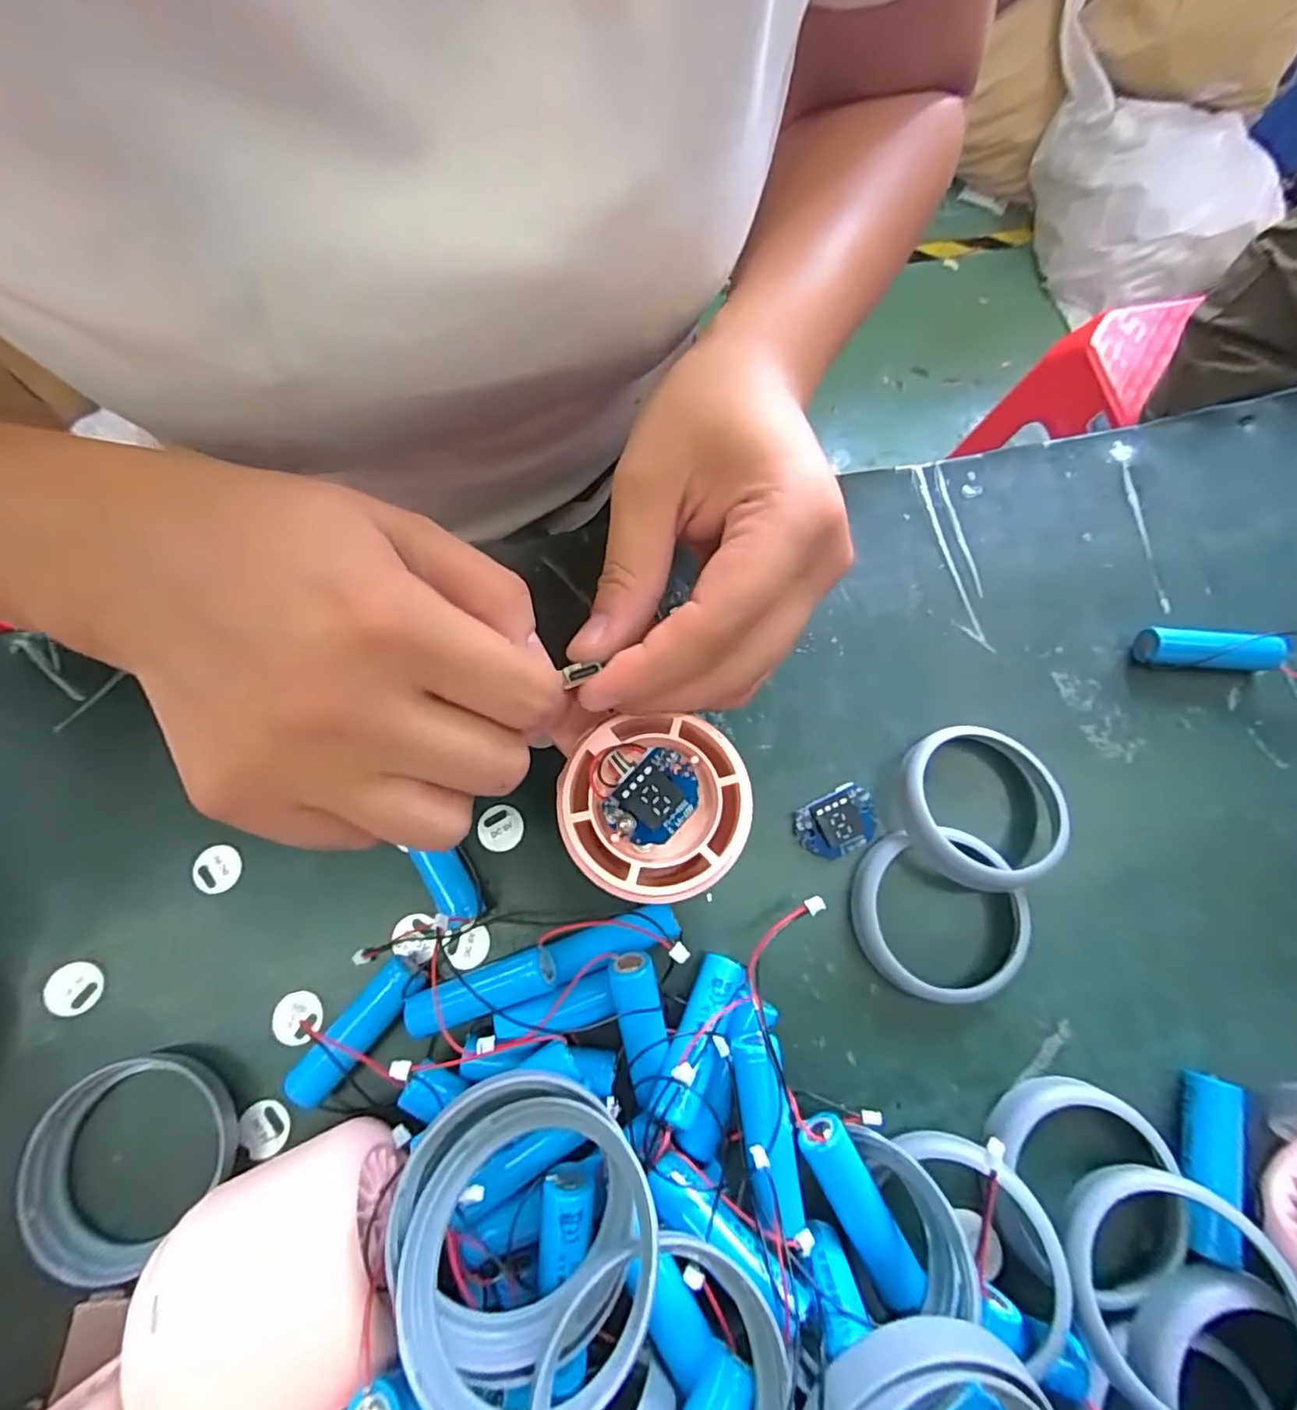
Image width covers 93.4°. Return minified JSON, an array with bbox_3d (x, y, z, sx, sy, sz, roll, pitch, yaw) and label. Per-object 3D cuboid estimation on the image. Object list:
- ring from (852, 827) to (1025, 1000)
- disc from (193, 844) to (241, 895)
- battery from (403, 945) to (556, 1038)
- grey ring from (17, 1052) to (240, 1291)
[{"bbox_3d":[0.100,0.072,0.212,0.056,0.012,0.056,0,74,-1],"label":"ring"},{"bbox_3d":[-0.155,0.059,0.220,0.015,0.004,0.016,-9,74,-3],"label":"disc"},{"bbox_3d":[-0.054,0.094,0.202,0.050,0.017,0.014,-20,75,-6],"label":"battery"},{"bbox_3d":[-0.163,0.142,0.192,0.055,0.012,0.058,0,74,-1],"label":"grey ring"}]

